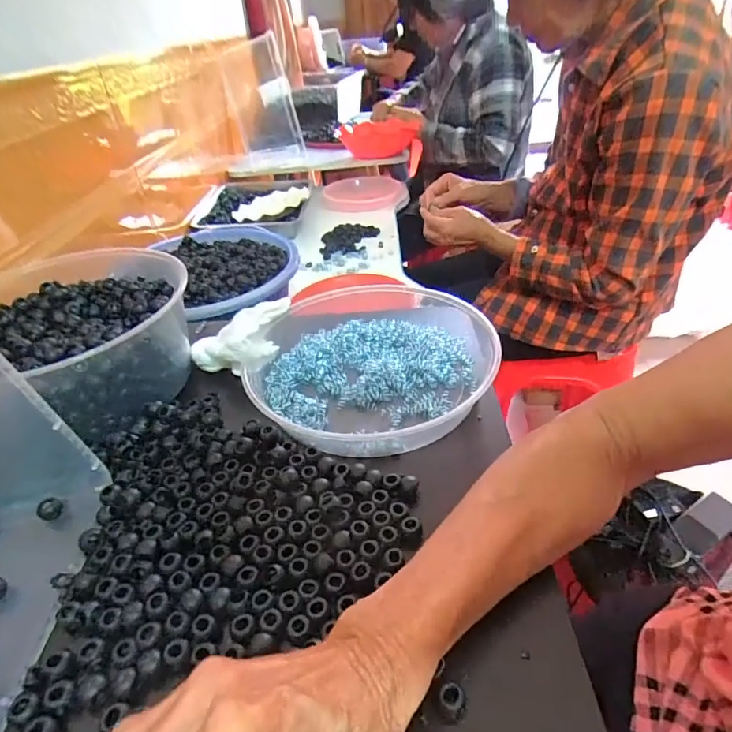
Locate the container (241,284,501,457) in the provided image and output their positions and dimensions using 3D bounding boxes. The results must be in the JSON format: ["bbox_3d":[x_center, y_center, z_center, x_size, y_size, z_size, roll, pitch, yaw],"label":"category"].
[{"bbox_3d":[0.003,-0.007,0.446,0.228,0.042,0.218,-3,38,2],"label":"container"}]

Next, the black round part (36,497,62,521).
[{"bbox_3d":[-0.230,0.105,0.342,0.010,0.015,0.016,22,45,31],"label":"black round part"}]

